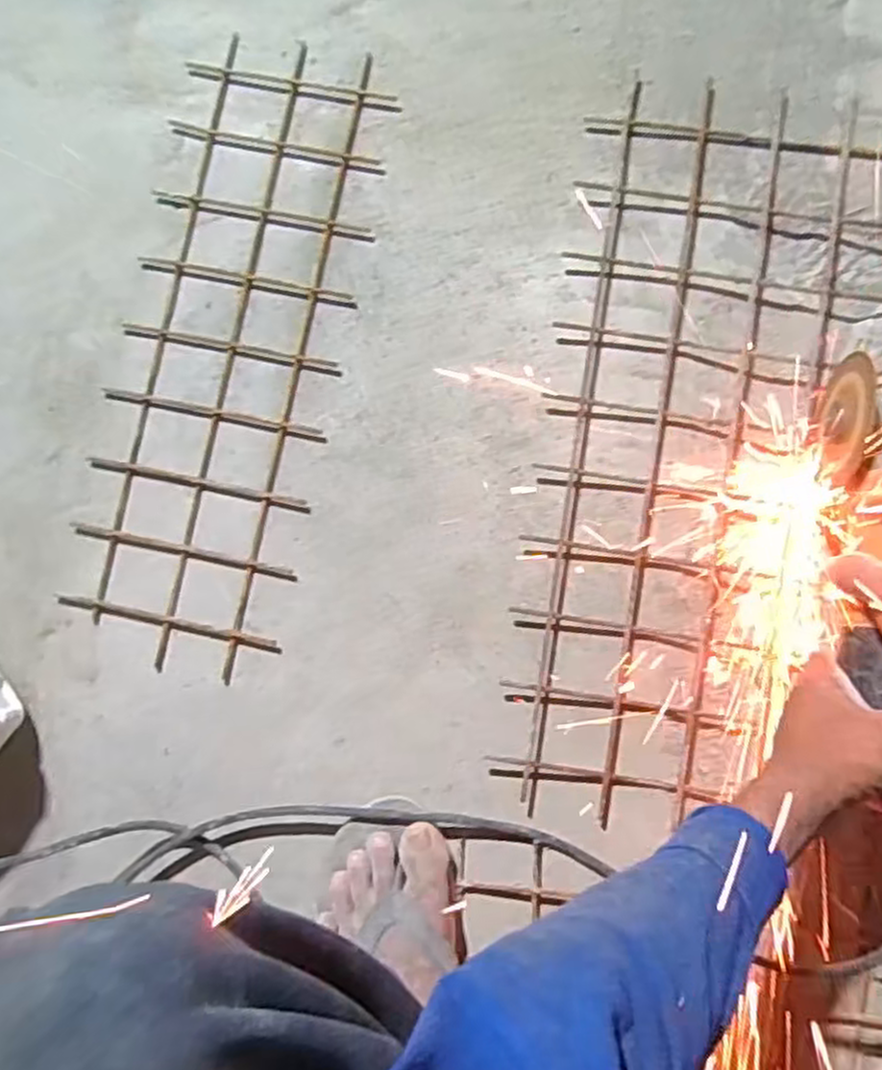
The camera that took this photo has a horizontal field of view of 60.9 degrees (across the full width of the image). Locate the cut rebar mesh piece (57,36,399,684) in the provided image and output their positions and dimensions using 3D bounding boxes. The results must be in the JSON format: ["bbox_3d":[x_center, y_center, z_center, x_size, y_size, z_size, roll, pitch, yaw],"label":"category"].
[{"bbox_3d":[-0.162,-0.151,0.595,0.155,0.010,0.481,15,88,5],"label":"cut rebar mesh piece"}]

